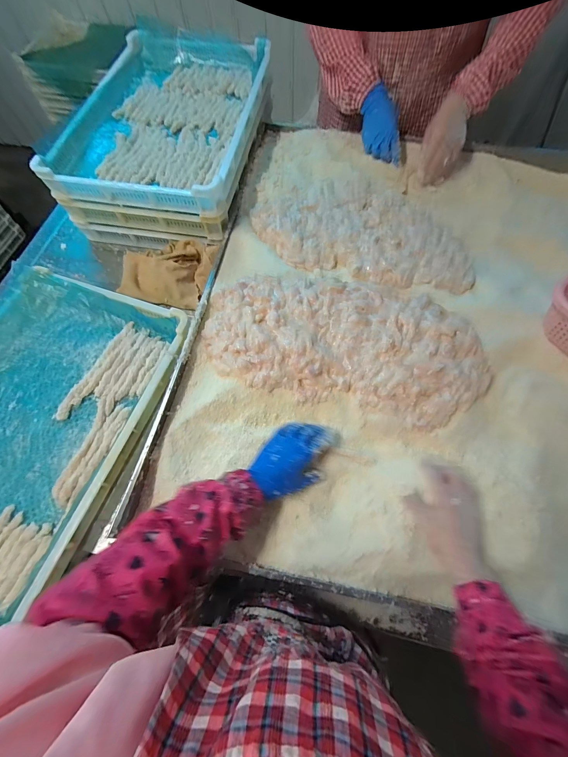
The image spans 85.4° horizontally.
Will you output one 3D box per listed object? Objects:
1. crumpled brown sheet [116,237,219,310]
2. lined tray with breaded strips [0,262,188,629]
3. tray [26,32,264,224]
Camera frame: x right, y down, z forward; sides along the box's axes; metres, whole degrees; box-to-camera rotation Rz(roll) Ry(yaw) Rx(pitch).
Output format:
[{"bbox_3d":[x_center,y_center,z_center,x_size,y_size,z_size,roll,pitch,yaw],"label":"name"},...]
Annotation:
[{"bbox_3d":[-0.251,-0.246,0.682,0.204,0.065,0.160,14,69,7],"label":"crumpled brown sheet"},{"bbox_3d":[-0.477,0.077,0.557,0.414,0.087,0.588,18,68,8],"label":"lined tray with breaded strips"},{"bbox_3d":[-0.273,-0.652,0.759,0.397,0.074,0.627,8,67,3],"label":"tray"}]

